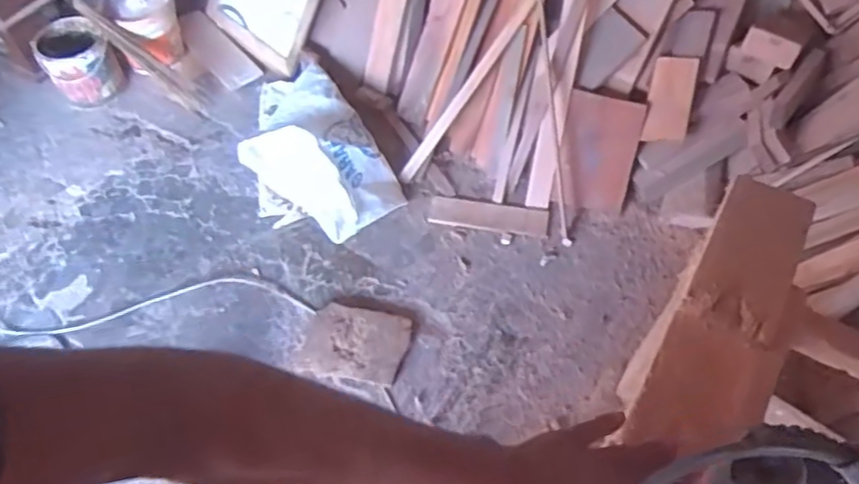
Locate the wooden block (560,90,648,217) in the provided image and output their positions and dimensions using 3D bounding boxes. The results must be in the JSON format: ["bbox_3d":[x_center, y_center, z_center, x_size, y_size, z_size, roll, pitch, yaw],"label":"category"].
[{"bbox_3d":[0.435,-0.224,1.751,0.190,0.024,0.295,11,94,7],"label":"wooden block"}]

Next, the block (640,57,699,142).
[{"bbox_3d":[0.607,-0.358,1.708,0.109,0.034,0.223,14,90,7],"label":"block"}]

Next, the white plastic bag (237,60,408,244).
[{"bbox_3d":[-0.327,-0.253,1.780,0.327,0.166,0.580,-26,61,-18],"label":"white plastic bag"}]

